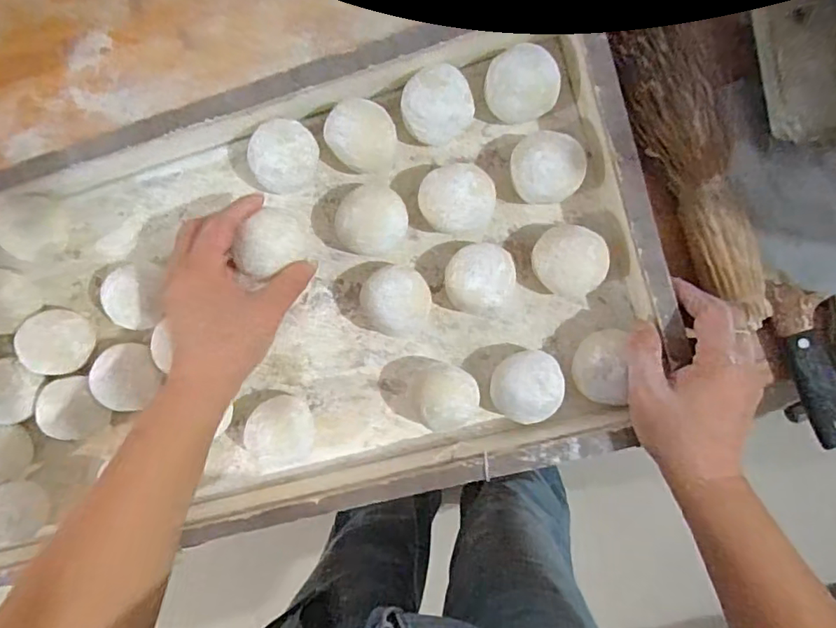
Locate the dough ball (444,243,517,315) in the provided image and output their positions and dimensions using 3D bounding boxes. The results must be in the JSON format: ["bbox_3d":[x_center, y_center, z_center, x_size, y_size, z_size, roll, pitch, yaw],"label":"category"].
[{"bbox_3d":[0.049,-0.027,0.433,0.051,0.048,0.052,0,93,6],"label":"dough ball"}]

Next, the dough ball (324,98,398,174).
[{"bbox_3d":[-0.044,-0.137,0.438,0.053,0.055,0.056,-45,88,6],"label":"dough ball"}]

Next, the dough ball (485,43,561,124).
[{"bbox_3d":[0.078,-0.171,0.420,0.053,0.048,0.049,0,93,6],"label":"dough ball"}]

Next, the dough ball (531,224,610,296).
[{"bbox_3d":[0.114,-0.040,0.424,0.051,0.049,0.051,0,93,6],"label":"dough ball"}]

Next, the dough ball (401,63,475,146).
[{"bbox_3d":[0.015,-0.160,0.428,0.052,0.051,0.051,0,93,6],"label":"dough ball"}]

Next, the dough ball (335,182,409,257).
[{"bbox_3d":[-0.036,-0.074,0.441,0.053,0.047,0.054,0,93,6],"label":"dough ball"}]

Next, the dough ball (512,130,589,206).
[{"bbox_3d":[0.097,-0.108,0.419,0.051,0.052,0.050,0,93,6],"label":"dough ball"}]

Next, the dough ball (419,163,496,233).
[{"bbox_3d":[0.031,-0.088,0.430,0.056,0.050,0.048,-12,92,6],"label":"dough ball"}]

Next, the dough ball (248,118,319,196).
[{"bbox_3d":[-0.106,-0.124,0.443,0.051,0.053,0.056,28,95,4],"label":"dough ball"}]

